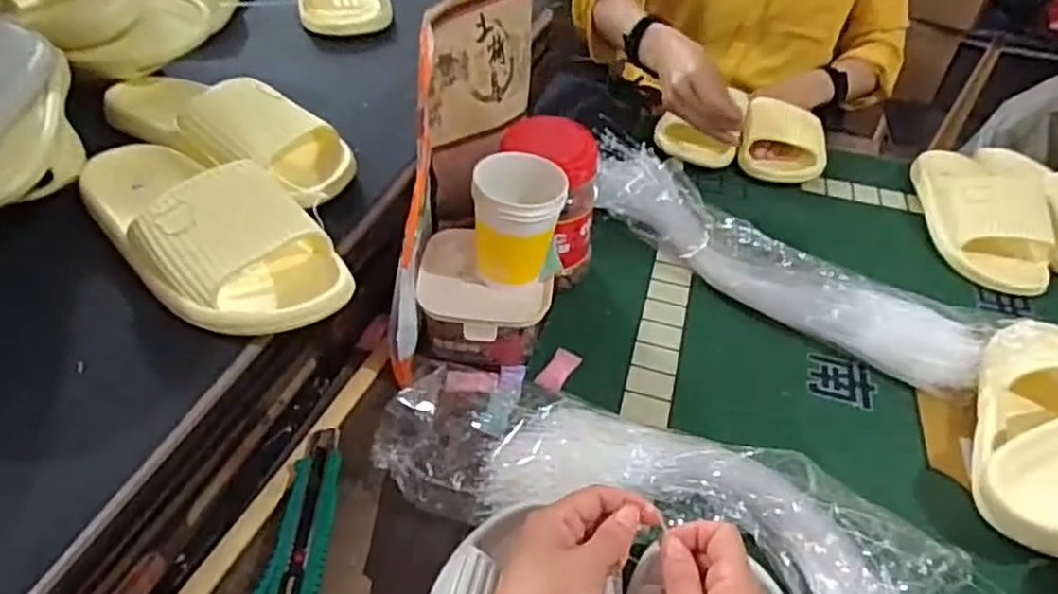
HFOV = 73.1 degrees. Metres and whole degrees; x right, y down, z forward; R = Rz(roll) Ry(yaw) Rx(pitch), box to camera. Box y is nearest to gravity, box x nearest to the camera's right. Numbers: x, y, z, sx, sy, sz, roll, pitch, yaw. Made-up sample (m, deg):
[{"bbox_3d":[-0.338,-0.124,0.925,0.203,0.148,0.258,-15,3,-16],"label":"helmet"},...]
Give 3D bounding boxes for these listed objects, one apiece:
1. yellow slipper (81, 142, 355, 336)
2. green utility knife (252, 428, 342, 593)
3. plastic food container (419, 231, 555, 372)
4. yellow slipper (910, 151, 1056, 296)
[{"bbox_3d":[-0.236,-0.064,0.507,0.235,0.061,0.106,35,49,28],"label":"yellow slipper"},{"bbox_3d":[-0.148,0.150,0.476,0.038,0.017,0.153,5,42,-2],"label":"green utility knife"},{"bbox_3d":[-0.038,0.002,0.617,0.108,0.064,0.106,4,42,-3],"label":"plastic food container"},{"bbox_3d":[0.505,-0.104,0.795,0.109,0.057,0.231,13,42,7],"label":"yellow slipper"}]

